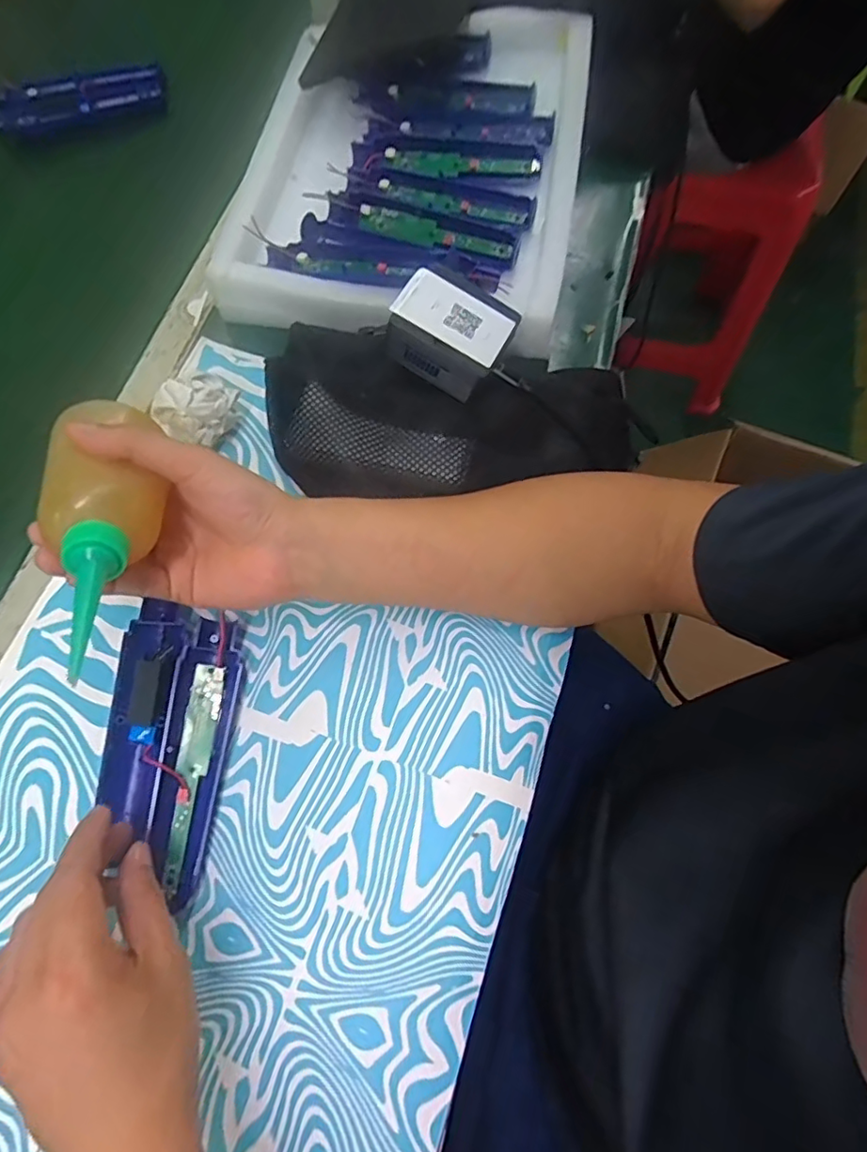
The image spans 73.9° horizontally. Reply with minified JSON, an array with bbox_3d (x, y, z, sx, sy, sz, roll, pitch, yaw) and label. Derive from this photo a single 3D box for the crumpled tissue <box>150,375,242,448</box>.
[{"bbox_3d":[-0.176,-0.126,0.440,0.056,0.047,0.050,13,70,4],"label":"crumpled tissue"}]

